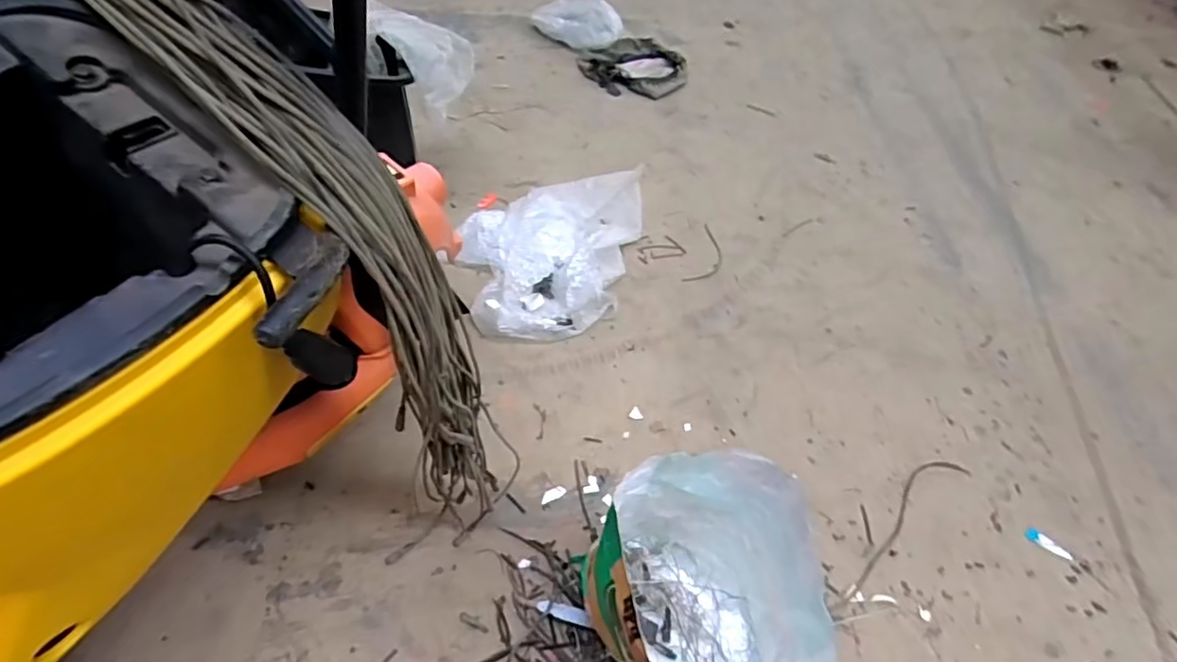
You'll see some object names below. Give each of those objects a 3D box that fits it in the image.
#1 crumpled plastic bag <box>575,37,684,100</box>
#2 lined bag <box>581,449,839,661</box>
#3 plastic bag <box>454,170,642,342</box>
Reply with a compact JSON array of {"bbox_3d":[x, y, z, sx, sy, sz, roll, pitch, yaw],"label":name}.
[{"bbox_3d":[0.142,-0.744,1.758,0.293,0.037,0.296,-31,56,-25],"label":"crumpled plastic bag"},{"bbox_3d":[0.111,0.293,0.673,0.197,0.258,0.248,-4,49,-5],"label":"lined bag"},{"bbox_3d":[-0.077,-0.181,1.231,0.322,0.047,0.526,13,50,10],"label":"plastic bag"}]

